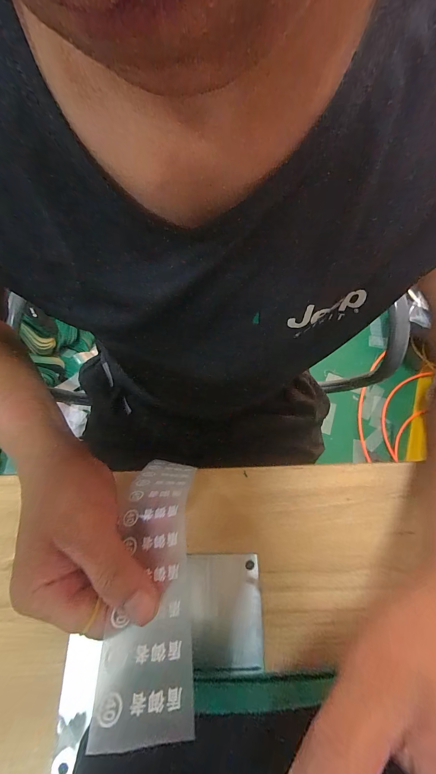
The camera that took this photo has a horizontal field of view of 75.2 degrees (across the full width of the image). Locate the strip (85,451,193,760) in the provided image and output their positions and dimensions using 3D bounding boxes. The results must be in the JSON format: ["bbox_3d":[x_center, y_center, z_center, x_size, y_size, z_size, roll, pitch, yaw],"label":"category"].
[{"bbox_3d":[-0.038,0.103,0.175,0.043,0.031,0.147,-5,42,-1],"label":"strip"}]

